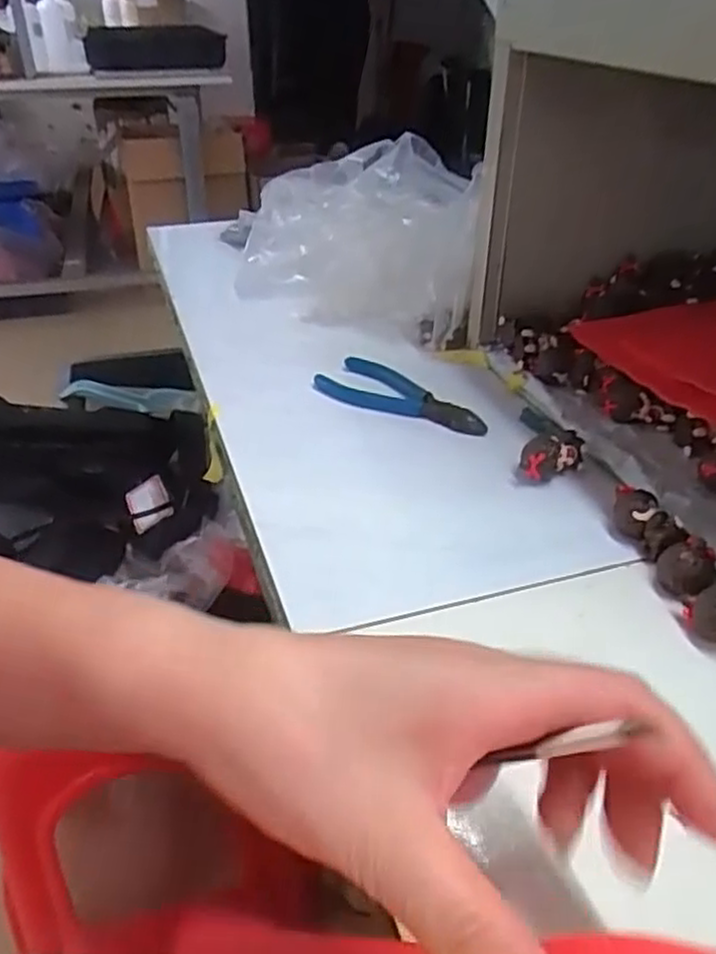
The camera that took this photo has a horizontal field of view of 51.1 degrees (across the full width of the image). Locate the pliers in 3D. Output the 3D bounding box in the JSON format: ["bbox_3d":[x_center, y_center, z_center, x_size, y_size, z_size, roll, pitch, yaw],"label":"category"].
[{"bbox_3d":[0.027,-0.052,0.512,0.046,0.012,0.125,-28,43,-36],"label":"pliers"}]

